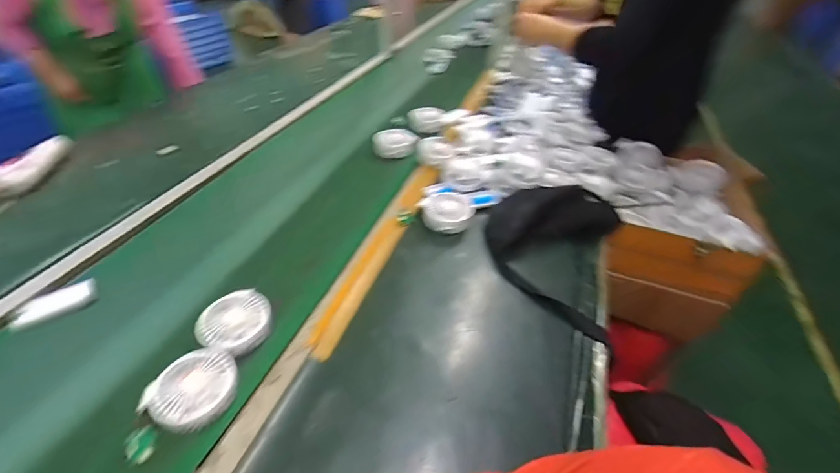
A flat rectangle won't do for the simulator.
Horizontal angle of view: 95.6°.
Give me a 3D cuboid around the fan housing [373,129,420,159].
[{"bbox_3d":[-0.056,-0.225,0.913,0.103,0.050,0.063,-16,44,-21],"label":"fan housing"}]

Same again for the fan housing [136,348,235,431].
[{"bbox_3d":[-0.285,0.192,0.482,0.082,0.041,0.097,25,45,23],"label":"fan housing"}]

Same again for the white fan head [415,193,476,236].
[{"bbox_3d":[0.053,-0.049,0.758,0.101,0.047,0.090,27,45,25],"label":"white fan head"}]

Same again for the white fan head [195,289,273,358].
[{"bbox_3d":[-0.265,0.124,0.548,0.089,0.038,0.096,26,45,24],"label":"white fan head"}]

